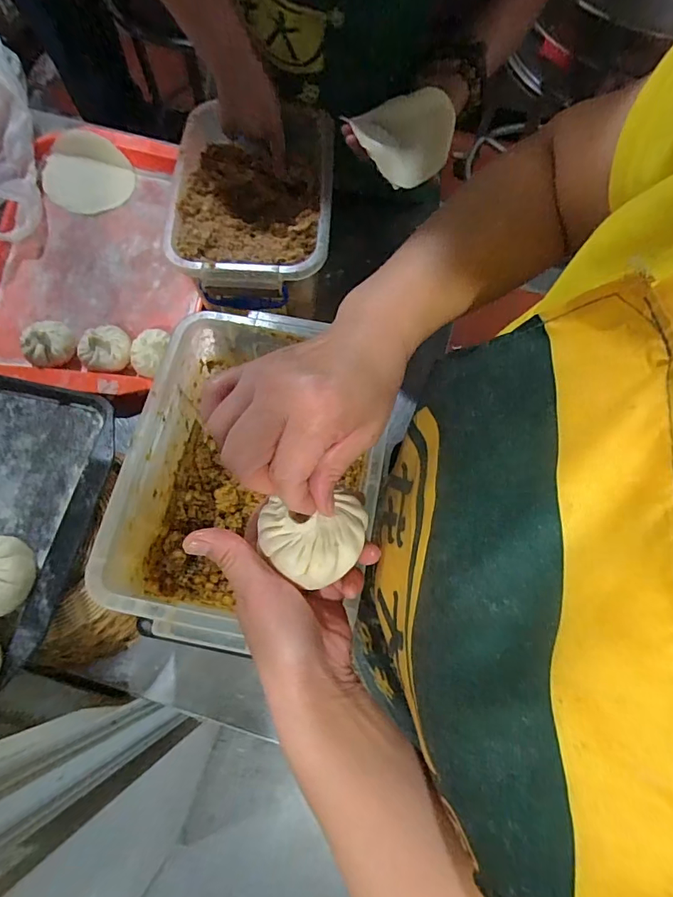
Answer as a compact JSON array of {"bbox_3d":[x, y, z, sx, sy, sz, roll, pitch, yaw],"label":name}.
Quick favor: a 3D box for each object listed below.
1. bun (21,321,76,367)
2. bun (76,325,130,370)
[{"bbox_3d":[-0.368,-0.133,0.596,0.059,0.039,0.064,1,70,-1],"label":"bun"},{"bbox_3d":[-0.294,-0.126,0.596,0.062,0.033,0.055,-37,75,-14],"label":"bun"}]

